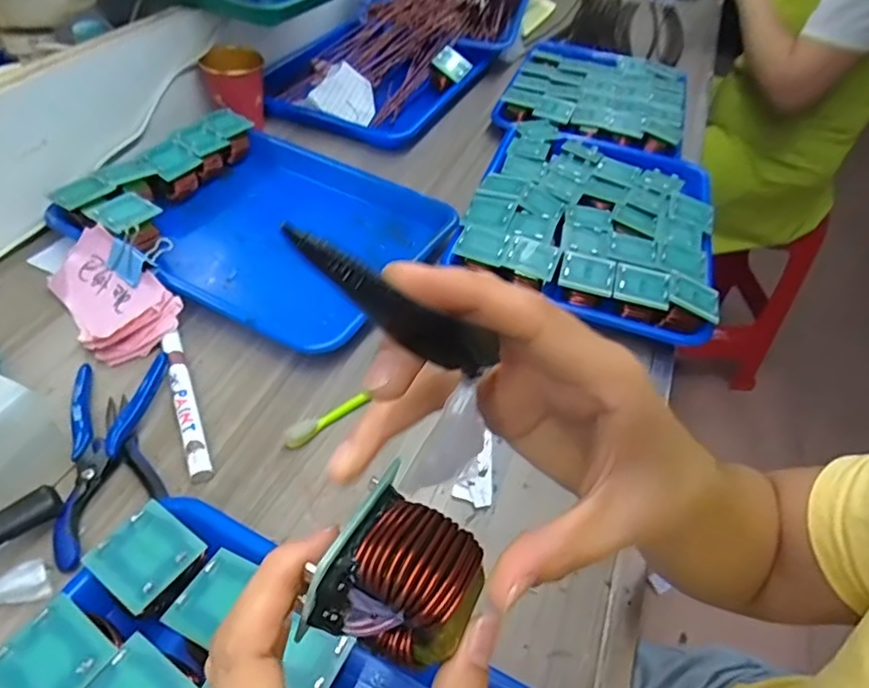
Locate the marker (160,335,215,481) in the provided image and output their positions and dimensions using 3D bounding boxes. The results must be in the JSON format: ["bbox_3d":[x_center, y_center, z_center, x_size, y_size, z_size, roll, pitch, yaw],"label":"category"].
[{"bbox_3d":[-0.183,0.040,0.426,0.017,0.016,0.137,-16,51,-21],"label":"marker"}]

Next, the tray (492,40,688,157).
[{"bbox_3d":[0.237,-0.373,0.834,0.240,0.041,0.343,16,47,8],"label":"tray"}]

